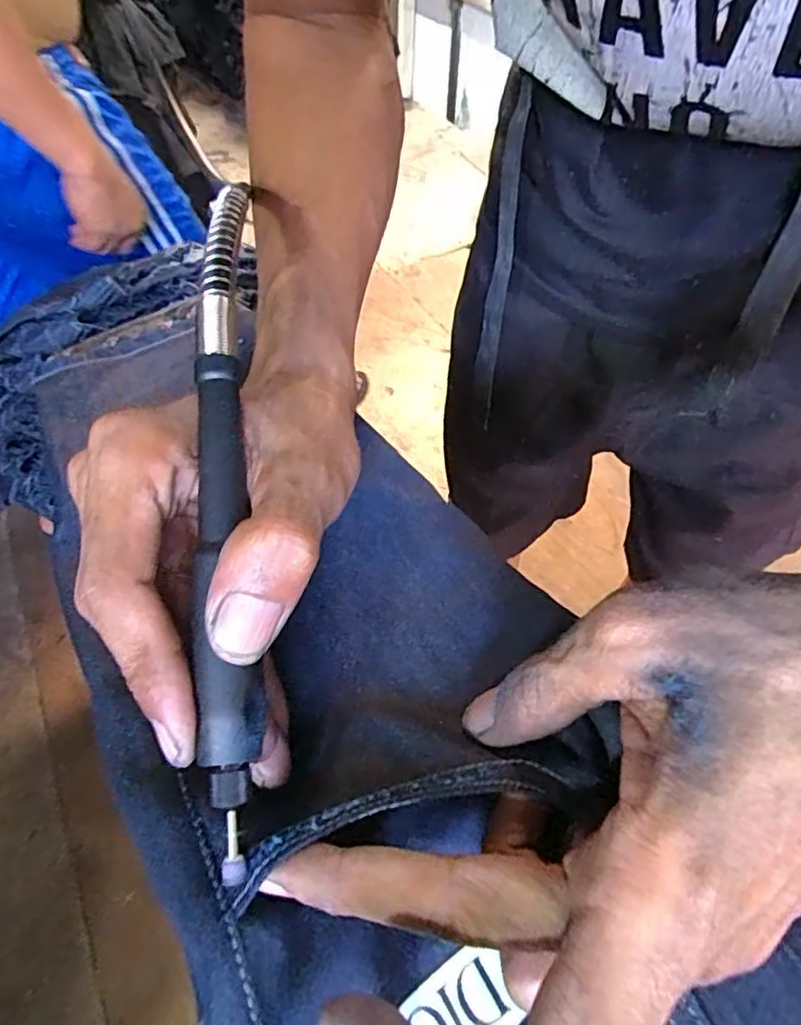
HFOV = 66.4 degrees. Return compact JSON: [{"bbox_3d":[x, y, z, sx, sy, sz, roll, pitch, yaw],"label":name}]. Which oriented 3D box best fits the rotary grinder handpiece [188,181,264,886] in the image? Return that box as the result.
[{"bbox_3d":[-0.055,-0.019,0.193,0.018,0.022,0.236,-5,71,-3],"label":"rotary grinder handpiece"}]

